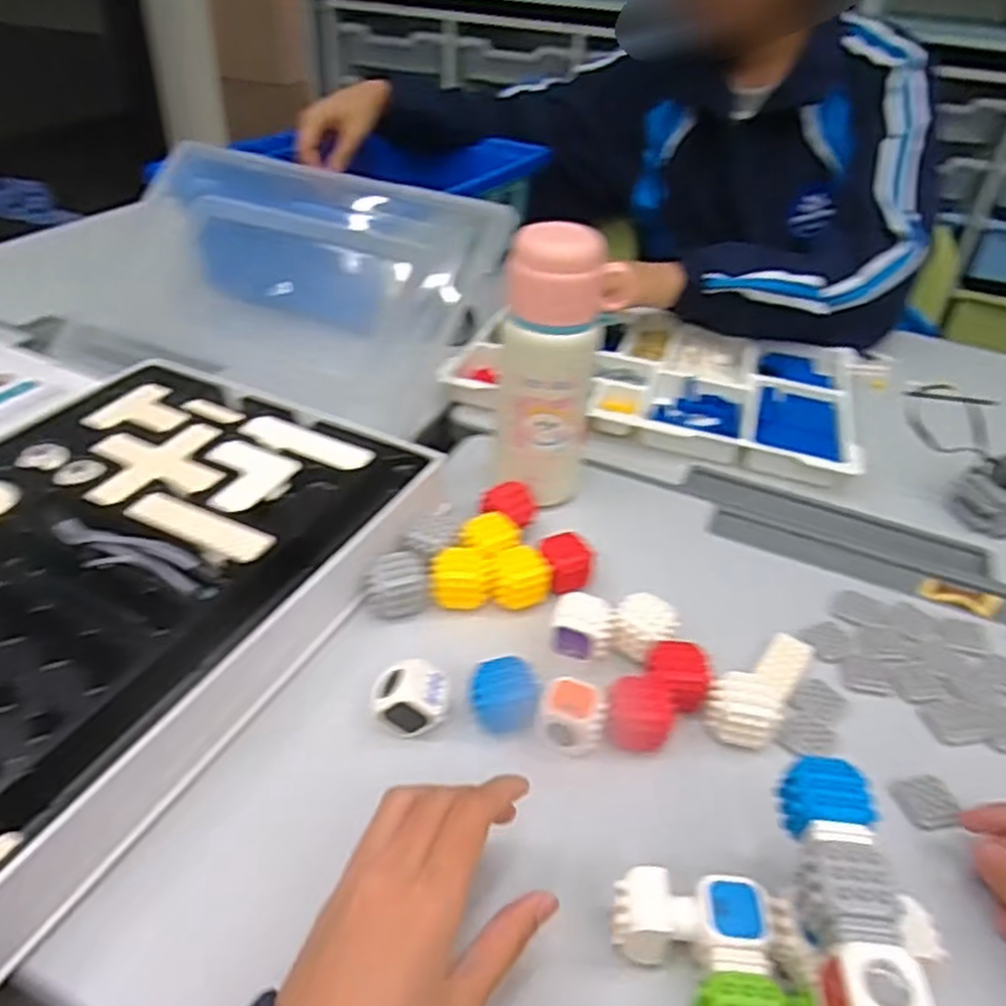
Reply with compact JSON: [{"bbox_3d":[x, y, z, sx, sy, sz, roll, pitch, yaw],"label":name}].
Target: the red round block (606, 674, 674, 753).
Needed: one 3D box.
[{"bbox_3d":[0.078,0.123,0.443,0.037,0.033,0.031,15,40,14],"label":"red round block"}]

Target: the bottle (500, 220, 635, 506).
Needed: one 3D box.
[{"bbox_3d":[0.032,-0.091,0.571,0.071,0.205,0.057,-5,39,-11],"label":"bottle"}]

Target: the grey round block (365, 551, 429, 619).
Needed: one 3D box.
[{"bbox_3d":[-0.071,0.055,0.513,0.039,0.029,0.037,3,38,-2],"label":"grey round block"}]

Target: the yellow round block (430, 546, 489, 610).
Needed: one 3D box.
[{"bbox_3d":[-0.030,0.052,0.529,0.037,0.031,0.033,1,39,-4],"label":"yellow round block"}]

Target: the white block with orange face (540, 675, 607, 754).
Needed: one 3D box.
[{"bbox_3d":[0.040,0.122,0.442,0.035,0.028,0.035,7,39,3],"label":"white block with orange face"}]

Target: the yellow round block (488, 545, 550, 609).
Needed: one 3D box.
[{"bbox_3d":[0.010,0.052,0.532,0.040,0.033,0.034,1,39,-4],"label":"yellow round block"}]

